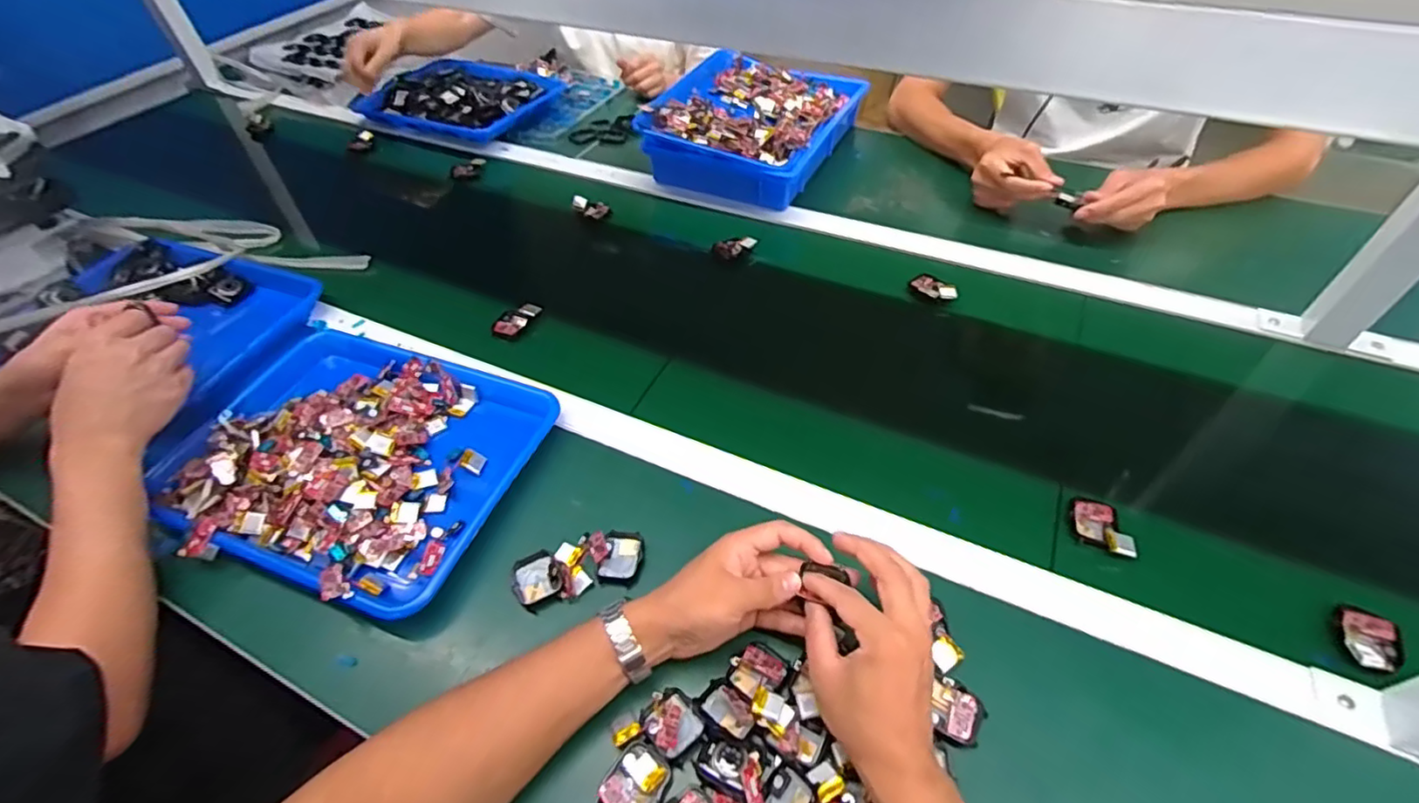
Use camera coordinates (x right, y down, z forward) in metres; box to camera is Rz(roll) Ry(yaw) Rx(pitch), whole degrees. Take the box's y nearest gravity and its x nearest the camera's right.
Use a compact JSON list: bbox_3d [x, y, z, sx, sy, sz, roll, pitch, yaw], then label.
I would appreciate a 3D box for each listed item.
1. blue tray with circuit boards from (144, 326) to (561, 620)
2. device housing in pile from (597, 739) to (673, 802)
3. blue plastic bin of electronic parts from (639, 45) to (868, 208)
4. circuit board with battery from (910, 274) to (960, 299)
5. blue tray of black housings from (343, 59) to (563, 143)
[{"bbox_3d":[-0.337,0.045,0.583,0.328,0.043,0.256,16,53,15],"label":"blue tray with circuit boards"},{"bbox_3d":[-0.050,0.260,0.413,0.039,0.007,0.048,24,54,22],"label":"device housing in pile"},{"bbox_3d":[0.072,-0.451,0.979,0.261,0.086,0.329,20,53,19],"label":"blue plastic bin of electronic parts"},{"bbox_3d":[0.275,-0.139,0.744,0.055,0.010,0.031,30,57,26],"label":"circuit board with battery"},{"bbox_3d":[-0.430,-0.541,1.070,0.296,0.035,0.233,22,53,21],"label":"blue tray of black housings"}]

